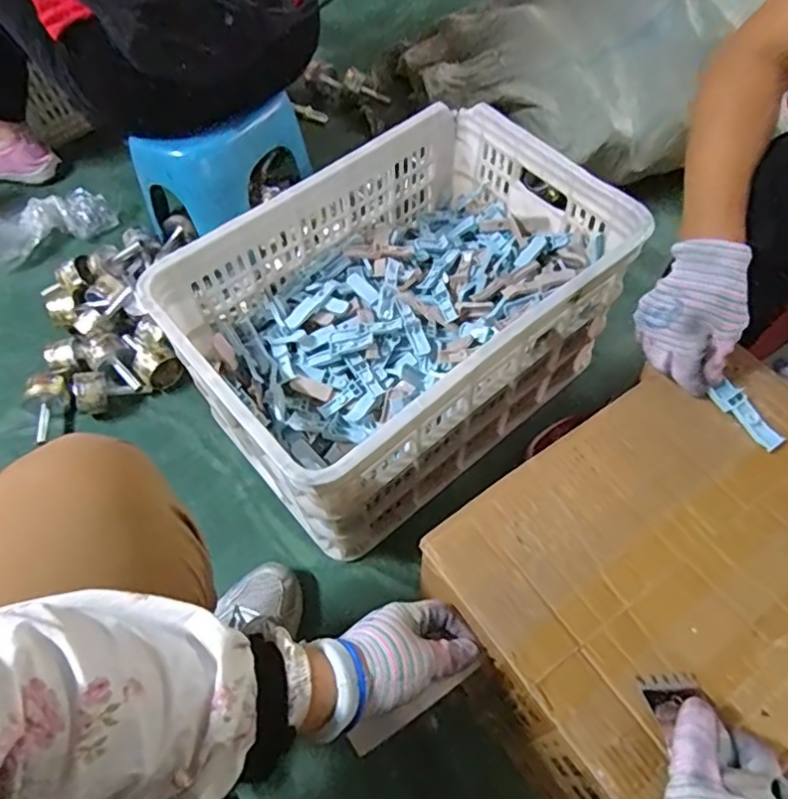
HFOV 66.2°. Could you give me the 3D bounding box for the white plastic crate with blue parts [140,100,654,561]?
[{"bbox_3d":[0.014,-0.110,0.856,0.548,0.295,0.367,-37,67,-18],"label":"white plastic crate with blue parts"}]

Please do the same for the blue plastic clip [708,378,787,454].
[{"bbox_3d":[0.333,0.015,0.566,0.023,0.015,0.073,-33,66,-16],"label":"blue plastic clip"}]

